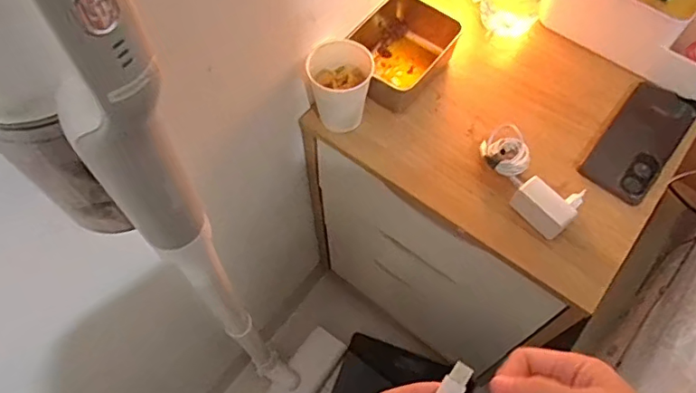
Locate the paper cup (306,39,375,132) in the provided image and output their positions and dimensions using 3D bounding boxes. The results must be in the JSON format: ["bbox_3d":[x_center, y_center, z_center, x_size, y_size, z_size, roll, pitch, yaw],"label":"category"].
[{"bbox_3d":[-0.008,-0.128,0.624,0.066,0.096,0.070,0,63,0],"label":"paper cup"}]

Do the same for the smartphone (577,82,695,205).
[{"bbox_3d":[0.349,-0.070,0.642,0.075,0.015,0.171,37,69,17],"label":"smartphone"}]

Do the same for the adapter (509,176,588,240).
[{"bbox_3d":[0.221,0.005,0.592,0.060,0.039,0.061,-37,68,-17],"label":"adapter"}]

